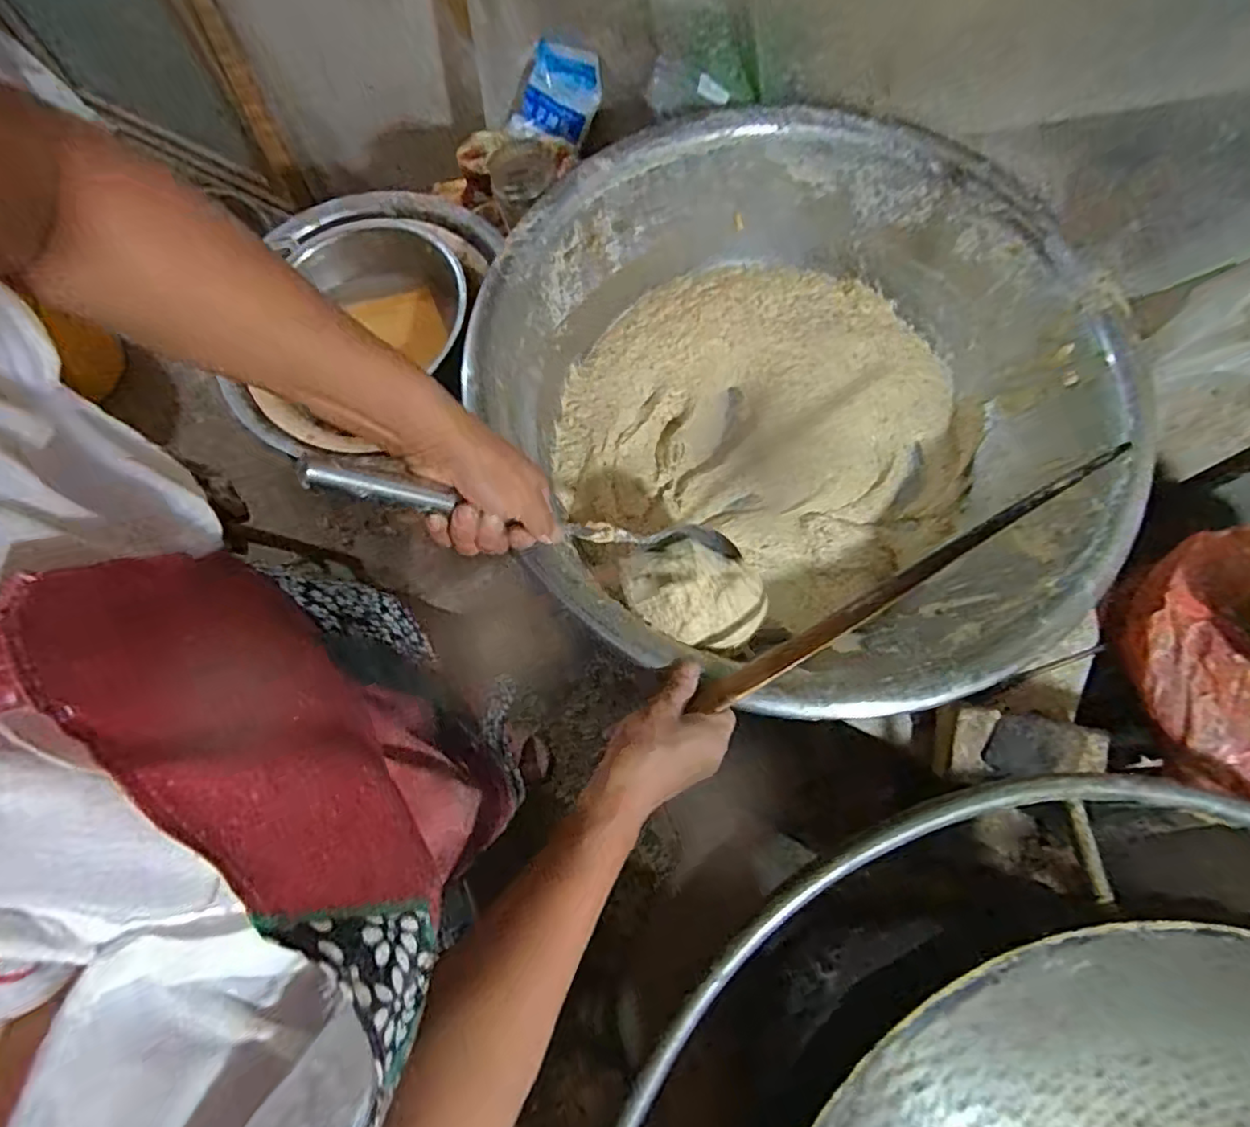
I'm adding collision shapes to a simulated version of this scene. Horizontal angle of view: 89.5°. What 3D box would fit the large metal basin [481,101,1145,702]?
[{"bbox_3d":[0.167,-0.154,0.642,0.553,0.179,0.571,1,74,-2],"label":"large metal basin"}]

